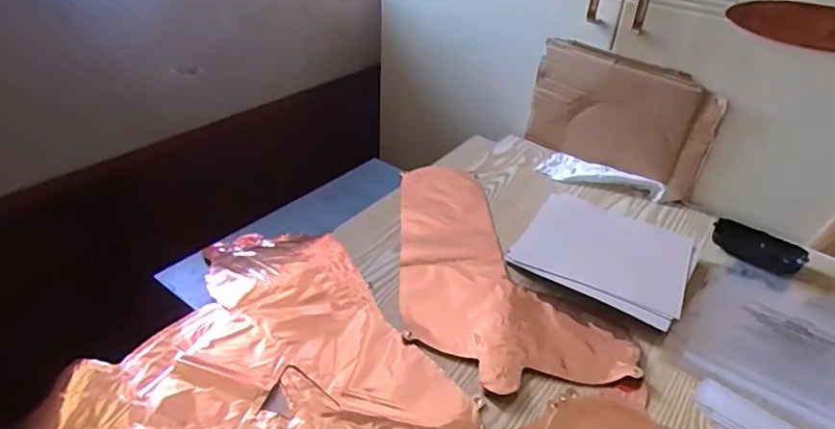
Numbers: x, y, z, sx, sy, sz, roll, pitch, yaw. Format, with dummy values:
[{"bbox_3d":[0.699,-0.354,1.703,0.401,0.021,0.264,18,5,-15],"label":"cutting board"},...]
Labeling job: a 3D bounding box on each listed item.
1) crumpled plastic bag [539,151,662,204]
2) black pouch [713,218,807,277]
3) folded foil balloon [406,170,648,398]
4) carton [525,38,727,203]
[{"bbox_3d":[0.281,-0.059,0.849,0.180,0.024,0.077,26,41,28],"label":"crumpled plastic bag"},{"bbox_3d":[0.446,0.042,0.720,0.108,0.034,0.031,21,38,23],"label":"black pouch"},{"bbox_3d":[0.073,0.053,0.684,0.216,0.012,0.394,-6,36,-14],"label":"folded foil balloon"},{"bbox_3d":[0.302,-0.148,0.839,0.273,0.178,0.031,30,43,32],"label":"carton"}]

